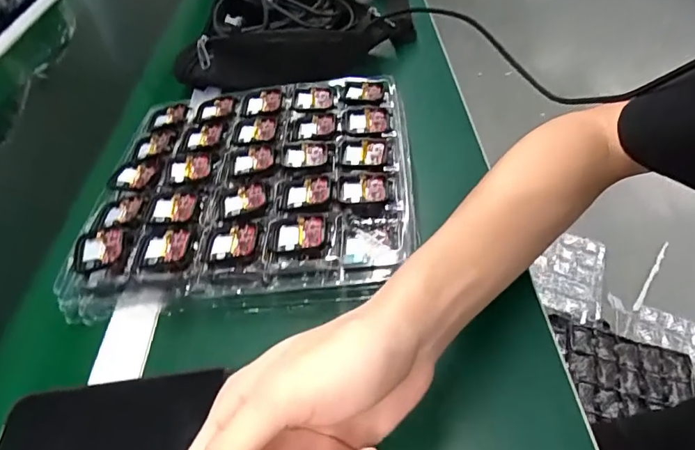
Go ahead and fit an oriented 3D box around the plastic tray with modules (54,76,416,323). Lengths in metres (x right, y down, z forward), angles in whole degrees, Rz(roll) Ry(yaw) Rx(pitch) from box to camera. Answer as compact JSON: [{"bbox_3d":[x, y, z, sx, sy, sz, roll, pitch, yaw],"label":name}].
[{"bbox_3d":[-0.091,-0.046,0.458,0.291,0.042,0.267,-6,45,6],"label":"plastic tray with modules"}]

